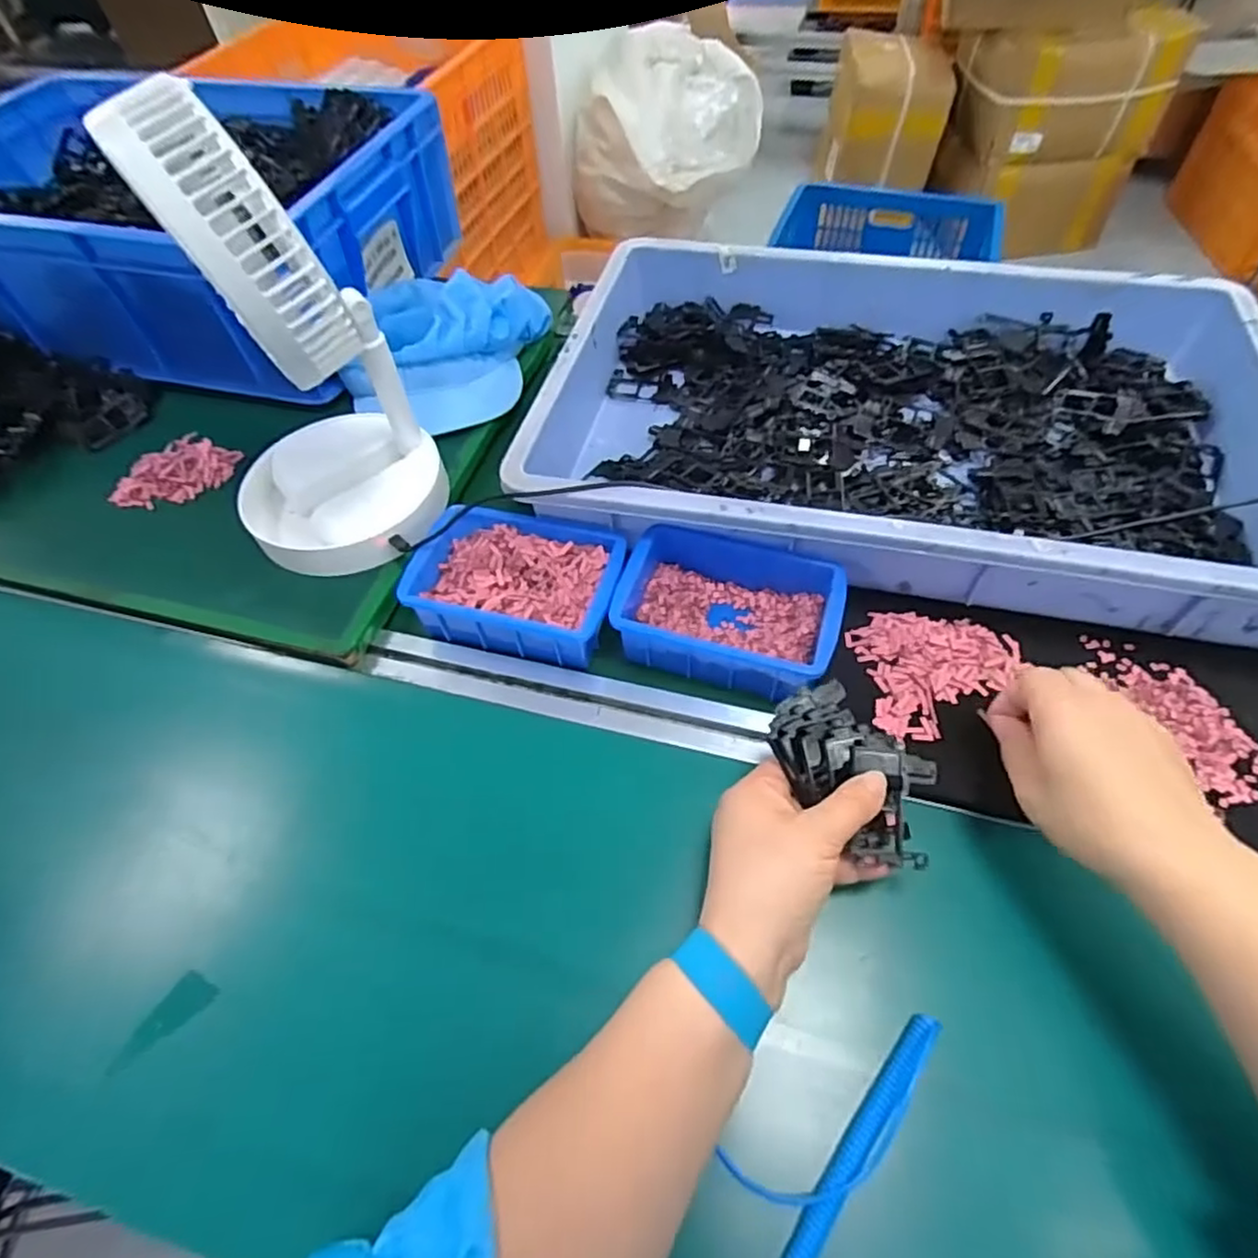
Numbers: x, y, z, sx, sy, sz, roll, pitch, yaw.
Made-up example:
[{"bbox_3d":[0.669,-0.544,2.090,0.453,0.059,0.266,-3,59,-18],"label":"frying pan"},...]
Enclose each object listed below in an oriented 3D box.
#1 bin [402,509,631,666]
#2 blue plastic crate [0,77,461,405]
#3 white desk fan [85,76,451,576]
[{"bbox_3d":[-0.081,-0.033,0.507,0.151,0.053,0.102,9,56,10],"label":"bin"},{"bbox_3d":[-0.458,-0.404,0.694,0.478,0.173,0.362,8,56,10],"label":"blue plastic crate"},{"bbox_3d":[-0.234,-0.180,0.444,0.154,0.278,0.151,-24,57,-12],"label":"white desk fan"}]

